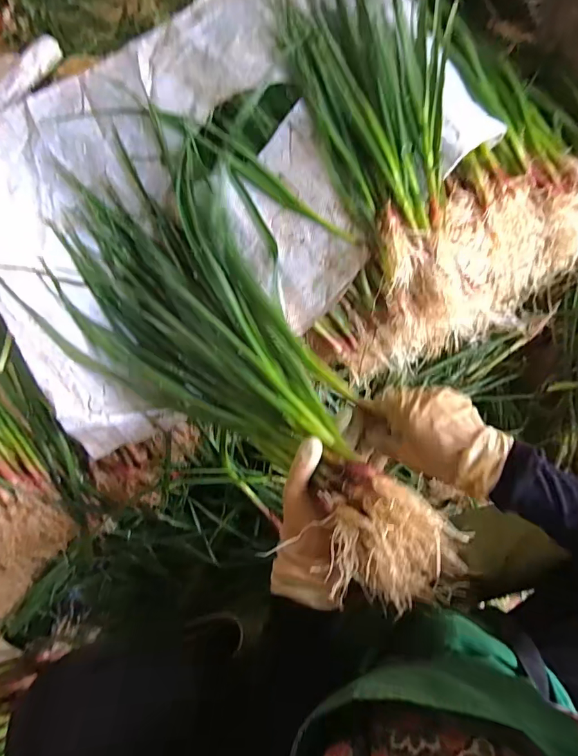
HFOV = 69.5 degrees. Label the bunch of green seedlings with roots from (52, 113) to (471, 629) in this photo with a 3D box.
[{"bbox_3d":[-0.065,-0.068,0.496,0.341,0.113,0.669,-34,62,-8],"label":"bunch of green seedlings with roots"}]

